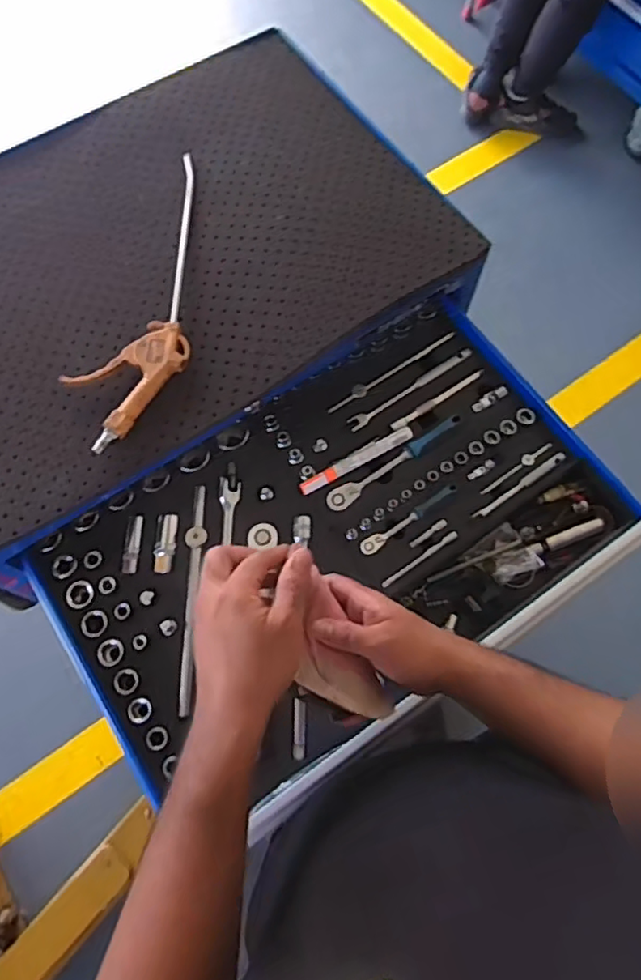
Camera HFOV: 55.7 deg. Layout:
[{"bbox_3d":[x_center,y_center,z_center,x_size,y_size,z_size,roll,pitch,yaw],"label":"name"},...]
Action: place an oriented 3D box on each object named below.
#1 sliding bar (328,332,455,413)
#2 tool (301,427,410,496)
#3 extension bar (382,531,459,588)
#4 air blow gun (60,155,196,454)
[{"bbox_3d":[0.088,-0.144,0.751,0.187,0.022,0.016,-35,73,-10],"label":"sliding bar"},{"bbox_3d":[0.041,-0.034,0.694,0.141,0.017,0.016,-27,72,-8],"label":"tool"},{"bbox_3d":[0.110,0.077,0.672,0.100,0.014,0.010,-31,73,-9],"label":"extension bar"},{"bbox_3d":[-0.174,-0.215,0.671,0.113,0.019,0.376,19,72,8],"label":"air blow gun"}]

